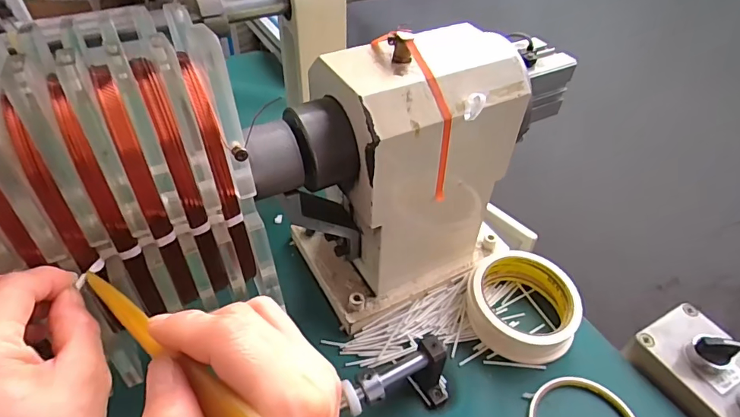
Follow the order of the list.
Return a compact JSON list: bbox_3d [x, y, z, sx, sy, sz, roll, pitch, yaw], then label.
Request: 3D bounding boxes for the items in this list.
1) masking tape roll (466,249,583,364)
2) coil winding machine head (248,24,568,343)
[{"bbox_3d":[0.135,0.083,0.394,0.094,0.033,0.094,2,45,-2],"label":"masking tape roll"},{"bbox_3d":[0.049,-0.032,0.380,0.257,0.201,0.113,-20,49,-21],"label":"coil winding machine head"}]

